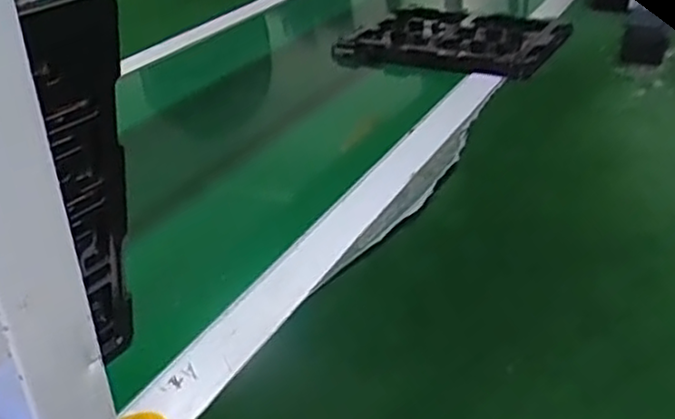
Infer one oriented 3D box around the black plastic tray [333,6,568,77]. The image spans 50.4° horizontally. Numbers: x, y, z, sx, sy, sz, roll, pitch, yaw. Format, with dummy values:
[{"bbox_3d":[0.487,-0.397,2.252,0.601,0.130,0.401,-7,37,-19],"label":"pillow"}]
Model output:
[{"bbox_3d":[0.147,-0.223,0.932,0.266,0.032,0.203,13,34,27],"label":"black plastic tray"}]

